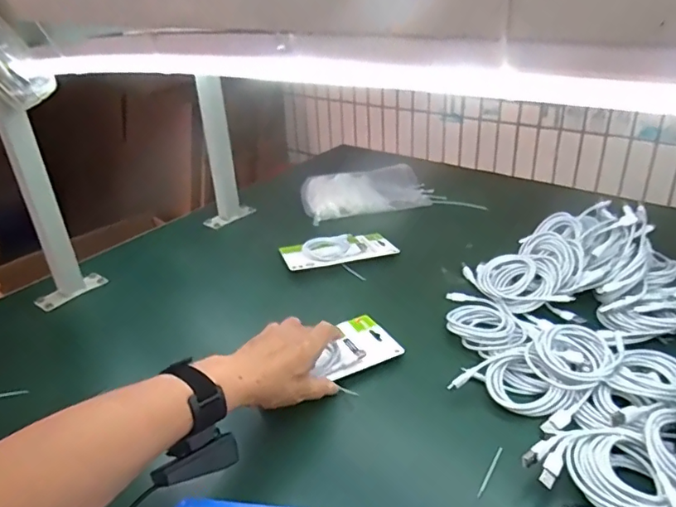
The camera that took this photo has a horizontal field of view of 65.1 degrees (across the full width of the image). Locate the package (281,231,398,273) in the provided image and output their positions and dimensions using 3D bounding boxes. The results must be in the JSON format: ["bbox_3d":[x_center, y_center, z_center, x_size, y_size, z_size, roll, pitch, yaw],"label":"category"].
[{"bbox_3d":[0.002,-0.006,0.865,0.178,0.018,0.088,-12,30,-14],"label":"package"}]

